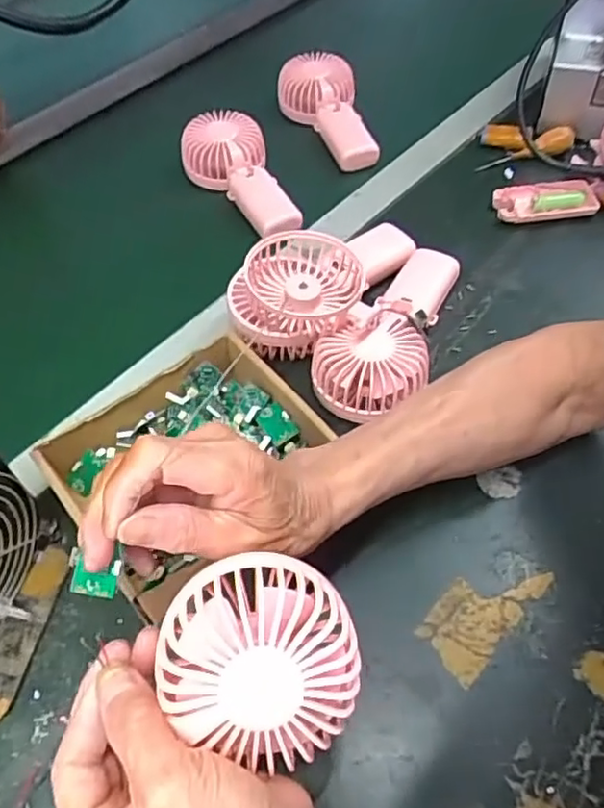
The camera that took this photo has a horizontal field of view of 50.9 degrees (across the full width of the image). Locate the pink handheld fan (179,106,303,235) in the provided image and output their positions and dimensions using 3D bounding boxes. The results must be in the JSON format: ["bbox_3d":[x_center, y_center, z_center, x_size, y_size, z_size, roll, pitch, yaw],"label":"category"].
[{"bbox_3d":[-0.057,-0.235,0.661,0.083,0.043,0.160,-32,76,-20],"label":"pink handheld fan"}]

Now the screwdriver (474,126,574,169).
[{"bbox_3d":[0.236,-0.267,0.671,0.105,0.019,0.018,-18,52,5],"label":"screwdriver"}]

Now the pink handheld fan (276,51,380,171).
[{"bbox_3d":[0.036,-0.329,0.719,0.088,0.042,0.162,-21,73,-13],"label":"pink handheld fan"}]

